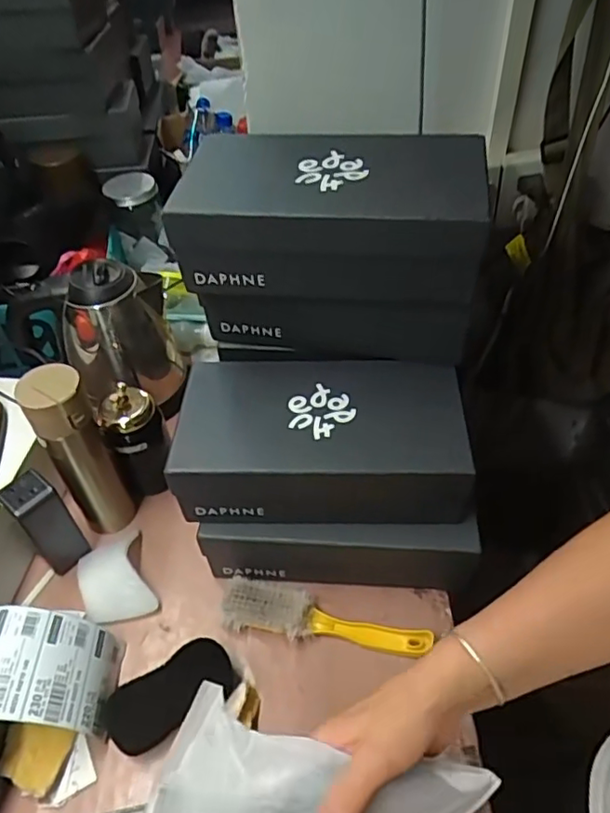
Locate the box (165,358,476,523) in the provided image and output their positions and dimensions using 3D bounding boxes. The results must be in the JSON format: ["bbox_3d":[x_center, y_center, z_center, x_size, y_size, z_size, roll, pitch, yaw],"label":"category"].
[{"bbox_3d":[0.016,0.032,0.636,0.288,0.095,0.151,0,47,3],"label":"box"}]

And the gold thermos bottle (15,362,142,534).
[{"bbox_3d":[-0.254,0.055,0.679,0.065,0.238,0.062,-3,47,1],"label":"gold thermos bottle"}]

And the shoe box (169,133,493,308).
[{"bbox_3d":[0.030,-0.194,0.596,0.278,0.104,0.164,6,48,9],"label":"shoe box"}]

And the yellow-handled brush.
[{"bbox_3d":[0.021,0.229,0.638,0.228,0.035,0.054,7,48,9],"label":"yellow-handled brush"}]

